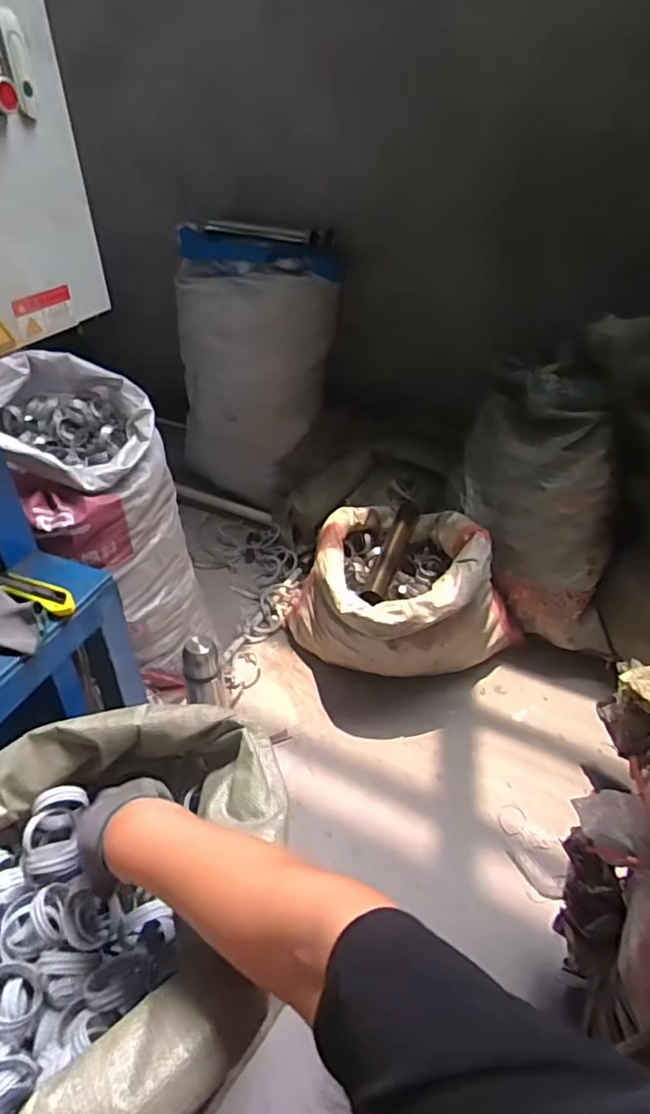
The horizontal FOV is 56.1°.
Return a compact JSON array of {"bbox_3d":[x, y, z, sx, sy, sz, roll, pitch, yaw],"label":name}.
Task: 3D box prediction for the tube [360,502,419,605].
[{"bbox_3d":[0.150,-0.018,1.366,0.054,0.050,0.410,12,40,14],"label":"tube"}]

